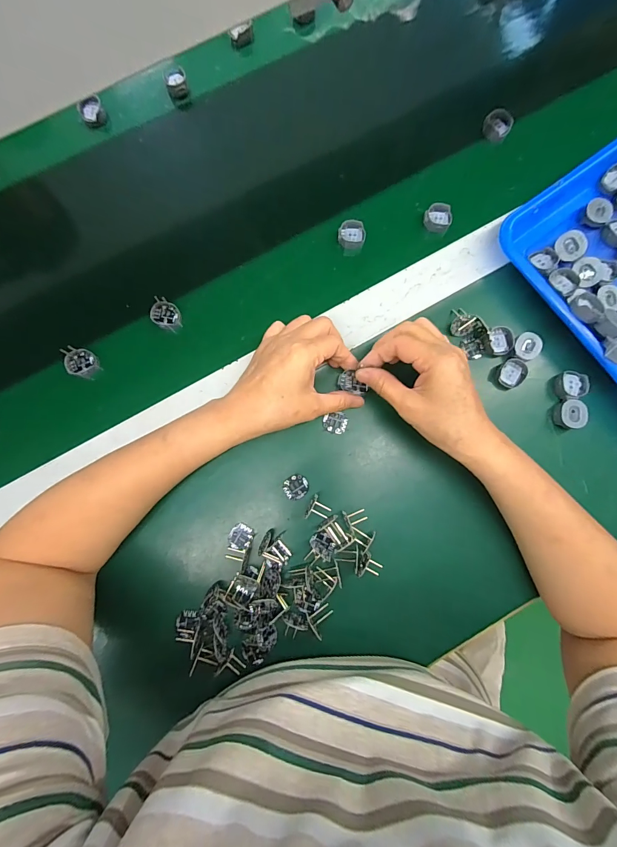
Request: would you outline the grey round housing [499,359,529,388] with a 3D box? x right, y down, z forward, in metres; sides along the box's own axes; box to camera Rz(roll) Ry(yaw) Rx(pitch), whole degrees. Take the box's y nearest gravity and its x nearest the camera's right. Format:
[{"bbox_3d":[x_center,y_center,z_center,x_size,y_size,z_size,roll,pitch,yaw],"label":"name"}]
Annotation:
[{"bbox_3d":[0.207,-0.050,0.355,0.023,0.016,0.029,18,82,3],"label":"grey round housing"}]

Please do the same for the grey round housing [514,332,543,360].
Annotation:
[{"bbox_3d":[0.220,-0.077,0.352,0.026,0.015,0.025,0,82,0],"label":"grey round housing"}]

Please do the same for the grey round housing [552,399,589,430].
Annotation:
[{"bbox_3d":[0.259,-0.009,0.345,0.024,0.018,0.027,1,82,1],"label":"grey round housing"}]

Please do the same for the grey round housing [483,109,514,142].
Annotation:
[{"bbox_3d":[0.217,-0.342,0.399,0.030,0.016,0.029,0,82,0],"label":"grey round housing"}]

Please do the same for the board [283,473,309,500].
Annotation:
[{"bbox_3d":[-0.012,0.062,0.341,0.025,0.004,0.025,0,82,0],"label":"board"}]

